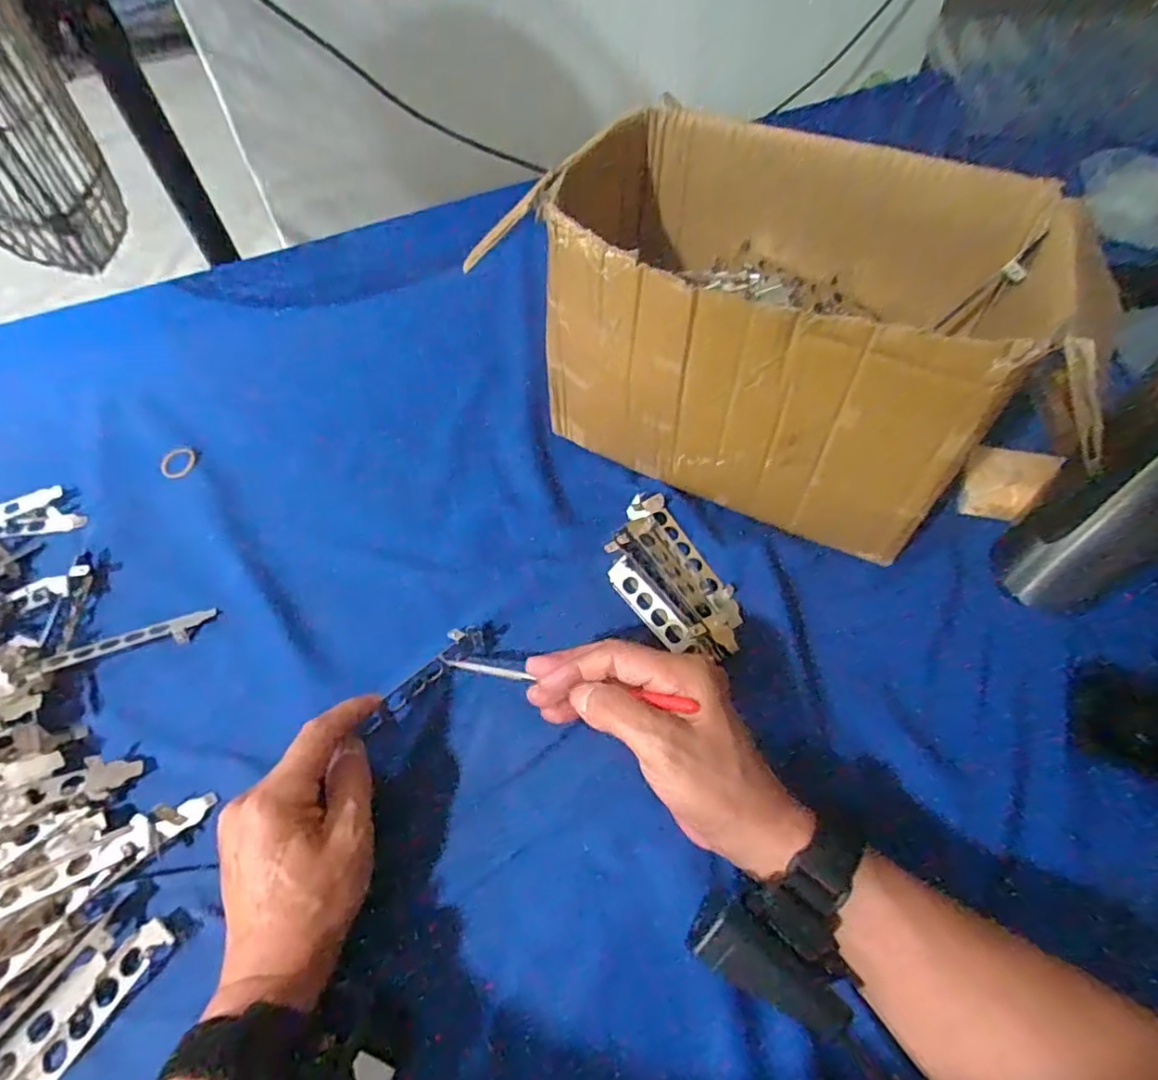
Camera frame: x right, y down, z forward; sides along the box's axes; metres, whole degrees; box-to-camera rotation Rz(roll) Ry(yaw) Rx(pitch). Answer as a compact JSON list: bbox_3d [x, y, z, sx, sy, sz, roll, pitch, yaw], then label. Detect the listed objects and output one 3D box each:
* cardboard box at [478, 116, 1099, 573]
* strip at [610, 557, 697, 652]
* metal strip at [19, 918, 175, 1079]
[{"bbox_3d":[0.155,-0.146,0.456,0.342,0.195,0.211,21,58,15],"label":"cardboard box"},{"bbox_3d":[0.050,0.047,0.436,0.078,0.004,0.021,48,111,23],"label":"strip"},{"bbox_3d":[-0.256,0.252,0.311,0.017,0.006,0.115,27,60,19],"label":"metal strip"}]

